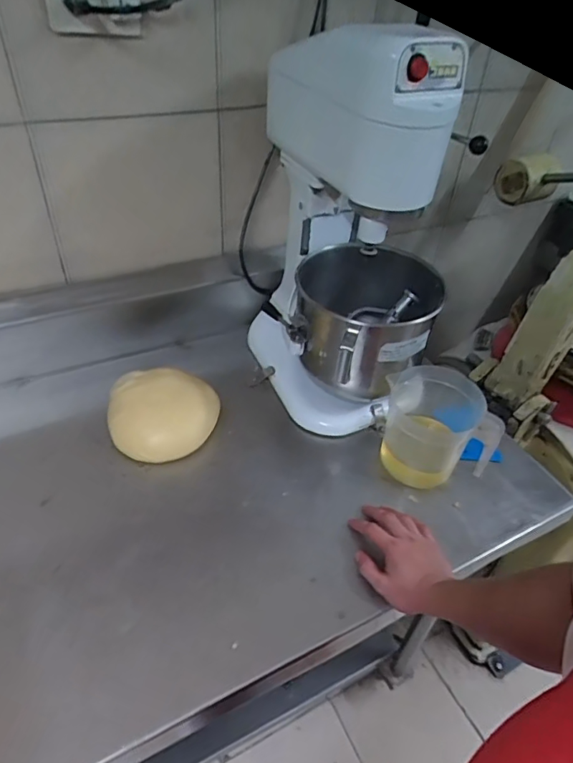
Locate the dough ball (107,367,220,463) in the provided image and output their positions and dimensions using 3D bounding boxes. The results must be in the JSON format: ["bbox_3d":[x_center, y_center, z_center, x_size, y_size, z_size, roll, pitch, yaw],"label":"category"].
[{"bbox_3d":[-0.204,0.053,0.839,0.182,0.071,0.162,-12,44,-17],"label":"dough ball"}]

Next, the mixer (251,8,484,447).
[{"bbox_3d":[0.101,-0.221,0.821,0.295,0.555,0.371,2,42,-2],"label":"mixer"}]

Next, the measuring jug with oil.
[{"bbox_3d":[0.238,0.085,0.802,0.154,0.159,0.140,6,42,2],"label":"measuring jug with oil"}]

